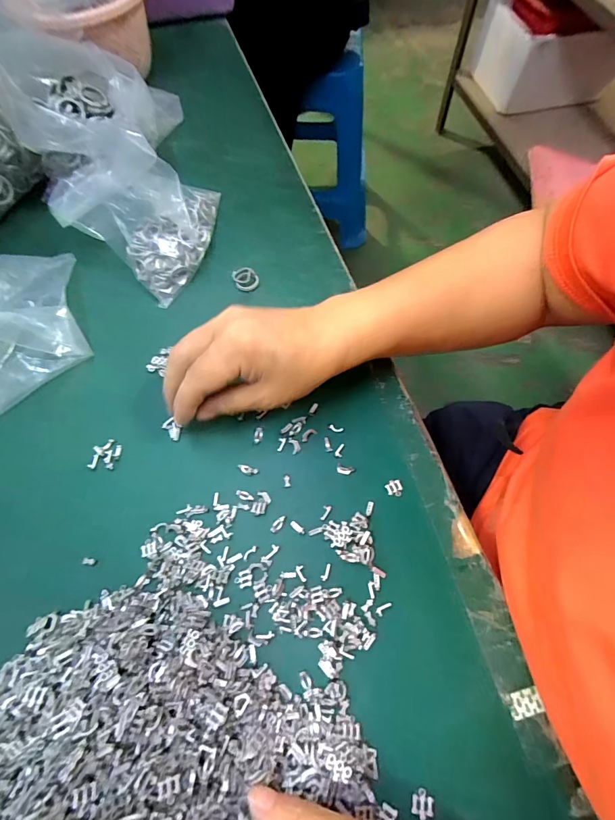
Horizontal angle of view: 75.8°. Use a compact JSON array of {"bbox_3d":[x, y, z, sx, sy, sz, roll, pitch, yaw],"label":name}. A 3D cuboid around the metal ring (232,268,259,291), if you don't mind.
[{"bbox_3d":[-0.056,-0.121,0.363,0.021,0.004,0.027,-23,67,-9],"label":"metal ring"}]

